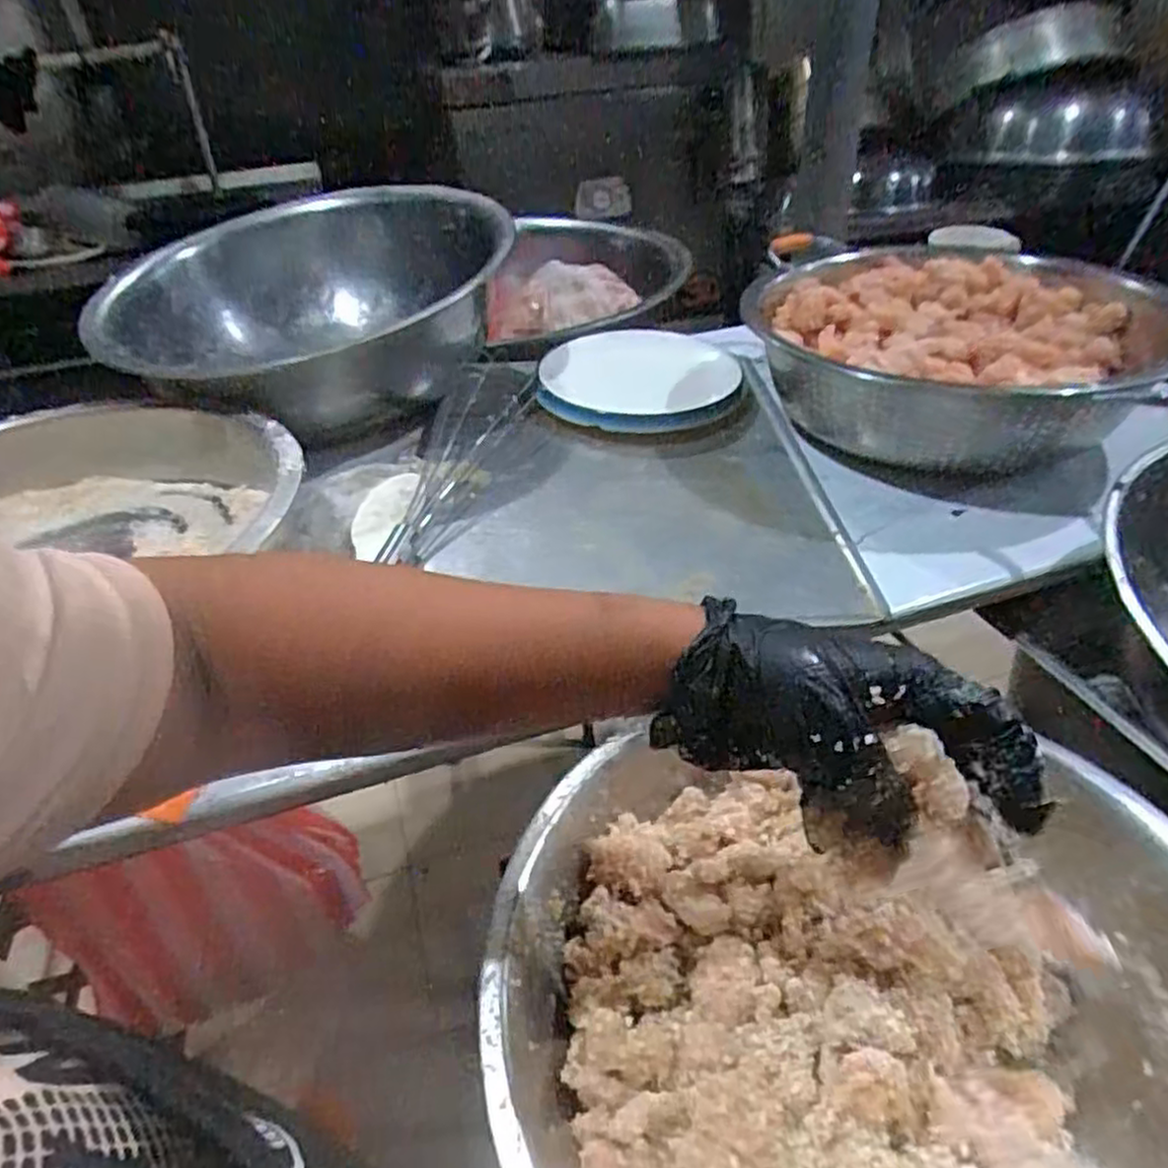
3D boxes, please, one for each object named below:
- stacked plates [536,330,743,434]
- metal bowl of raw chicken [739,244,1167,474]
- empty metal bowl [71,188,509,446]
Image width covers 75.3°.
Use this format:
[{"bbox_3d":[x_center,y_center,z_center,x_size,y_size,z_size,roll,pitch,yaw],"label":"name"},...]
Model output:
[{"bbox_3d":[0.049,-0.202,0.752,0.183,0.030,0.199,-9,39,-4],"label":"stacked plates"},{"bbox_3d":[0.331,-0.199,0.676,0.321,0.100,0.359,-4,39,1],"label":"metal bowl of raw chicken"},{"bbox_3d":[-0.276,-0.274,0.768,0.379,0.146,0.372,-3,39,2],"label":"empty metal bowl"}]

